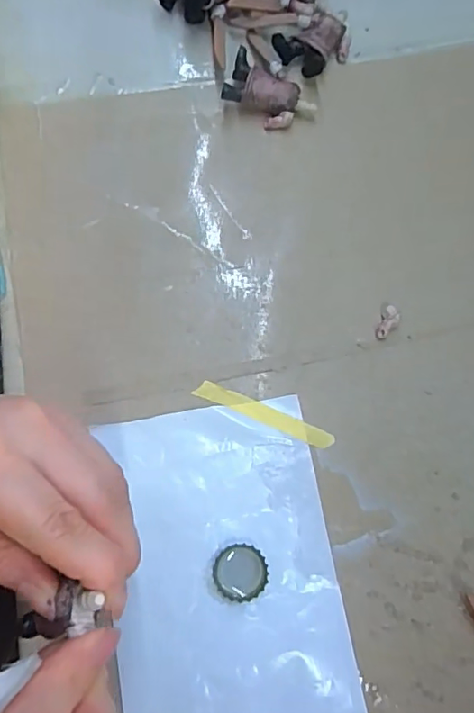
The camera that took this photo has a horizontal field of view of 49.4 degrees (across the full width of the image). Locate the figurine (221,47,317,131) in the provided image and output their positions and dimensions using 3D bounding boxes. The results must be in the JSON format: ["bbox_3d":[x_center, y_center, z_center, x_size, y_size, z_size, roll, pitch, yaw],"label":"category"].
[{"bbox_3d":[0.022,-0.168,0.332,0.057,0.019,0.034,22,79,3],"label":"figurine"}]

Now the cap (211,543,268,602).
[{"bbox_3d":[0.002,0.115,0.274,0.028,0.007,0.028,0,78,-1],"label":"cap"}]

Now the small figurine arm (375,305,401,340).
[{"bbox_3d":[0.090,-0.020,0.307,0.010,0.006,0.021,25,91,4],"label":"small figurine arm"}]

